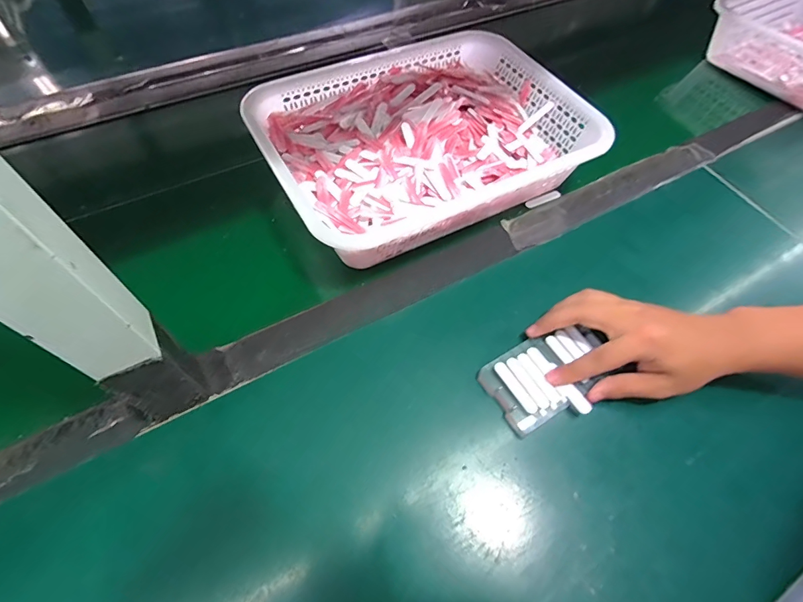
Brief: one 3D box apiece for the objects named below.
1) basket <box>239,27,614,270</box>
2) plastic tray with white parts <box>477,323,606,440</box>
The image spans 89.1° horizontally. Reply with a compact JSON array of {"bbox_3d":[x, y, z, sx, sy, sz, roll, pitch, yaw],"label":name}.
[{"bbox_3d":[0.024,-0.192,0.487,0.358,0.077,0.264,-27,65,-17],"label":"basket"},{"bbox_3d":[0.138,0.068,0.376,0.116,0.016,0.074,-25,62,-18],"label":"plastic tray with white parts"}]

